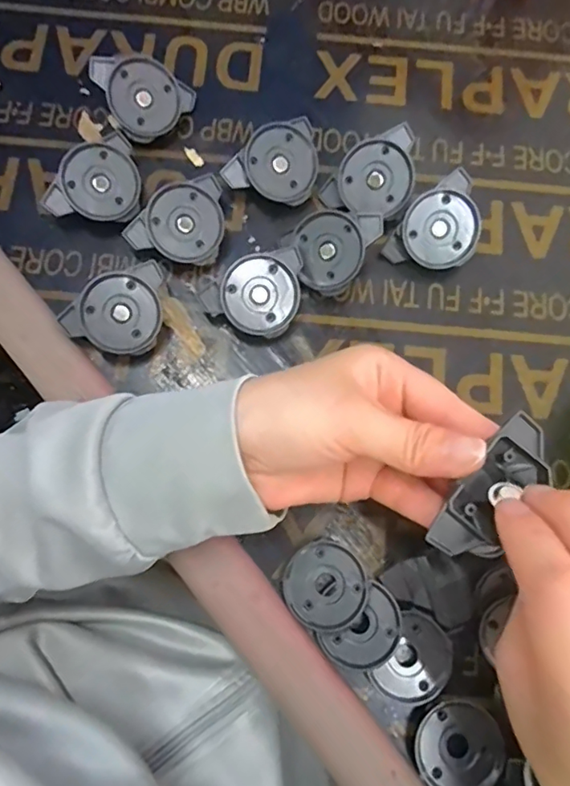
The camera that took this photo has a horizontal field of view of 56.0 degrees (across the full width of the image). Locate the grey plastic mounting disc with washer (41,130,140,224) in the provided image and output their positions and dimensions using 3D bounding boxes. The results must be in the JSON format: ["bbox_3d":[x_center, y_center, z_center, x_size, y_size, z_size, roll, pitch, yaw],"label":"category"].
[{"bbox_3d":[-0.110,-0.119,0.311,0.056,0.017,0.046,-27,107,-10],"label":"grey plastic mounting disc with washer"}]

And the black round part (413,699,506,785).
[{"bbox_3d":[0.084,0.172,0.258,0.042,0.004,0.040,0,77,-1],"label":"black round part"}]

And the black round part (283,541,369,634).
[{"bbox_3d":[0.020,0.097,0.269,0.040,0.007,0.040,0,77,-1],"label":"black round part"}]

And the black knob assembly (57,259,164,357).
[{"bbox_3d":[-0.093,-0.044,0.293,0.053,0.015,0.046,-12,99,-15],"label":"black knob assembly"}]

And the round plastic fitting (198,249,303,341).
[{"bbox_3d":[-0.012,-0.057,0.300,0.056,0.015,0.045,-44,102,-1],"label":"round plastic fitting"}]

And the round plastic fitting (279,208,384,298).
[{"bbox_3d":[0.025,-0.084,0.303,0.048,0.012,0.048,2,97,17],"label":"round plastic fitting"}]

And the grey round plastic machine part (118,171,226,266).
[{"bbox_3d":[-0.055,-0.095,0.307,0.059,0.026,0.041,-42,81,-10],"label":"grey round plastic machine part"}]

